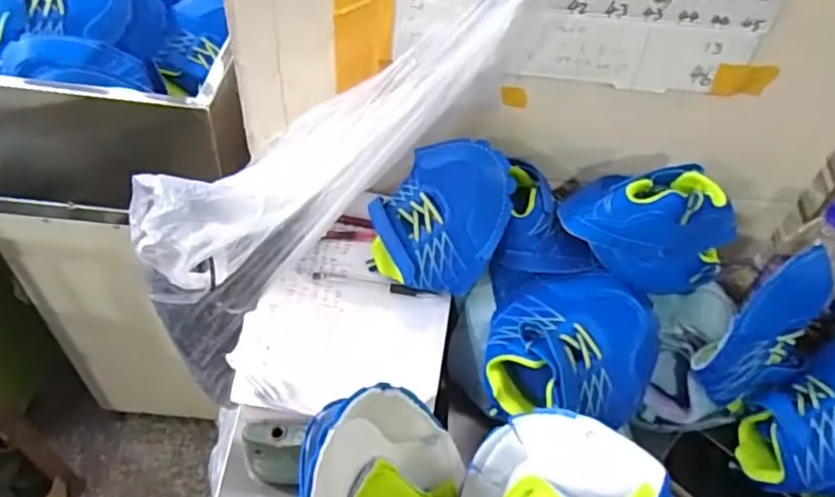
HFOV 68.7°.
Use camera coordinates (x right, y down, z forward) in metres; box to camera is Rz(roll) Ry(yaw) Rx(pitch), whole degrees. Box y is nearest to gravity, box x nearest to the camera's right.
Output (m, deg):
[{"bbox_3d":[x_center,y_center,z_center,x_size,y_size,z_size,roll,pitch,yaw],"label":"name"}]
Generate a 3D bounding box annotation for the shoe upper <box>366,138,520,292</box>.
[{"bbox_3d":[0.022,-0.035,0.633,0.141,0.160,0.043,15,5,17],"label":"shoe upper"}]

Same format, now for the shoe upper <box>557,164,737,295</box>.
[{"bbox_3d":[0.228,-0.023,0.603,0.167,0.121,0.083,7,48,0],"label":"shoe upper"}]

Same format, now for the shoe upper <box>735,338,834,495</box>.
[{"bbox_3d":[0.410,0.166,0.595,0.194,0.080,0.117,-43,28,7],"label":"shoe upper"}]

